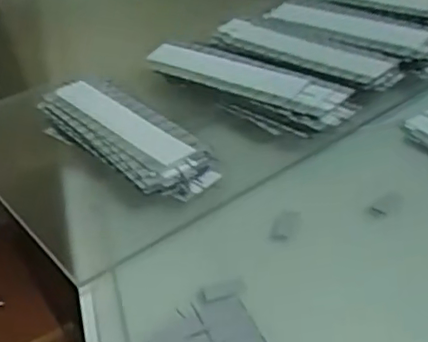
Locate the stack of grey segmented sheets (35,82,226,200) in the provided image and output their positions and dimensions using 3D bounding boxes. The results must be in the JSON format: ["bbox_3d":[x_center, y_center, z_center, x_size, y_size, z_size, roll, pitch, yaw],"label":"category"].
[{"bbox_3d":[-0.059,-0.023,0.381,0.050,0.020,0.145,-26,40,-27],"label":"stack of grey segmented sheets"}]

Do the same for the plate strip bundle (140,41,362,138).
[{"bbox_3d":[0.018,-0.060,0.415,0.047,0.020,0.156,-31,42,-32],"label":"plate strip bundle"}]

